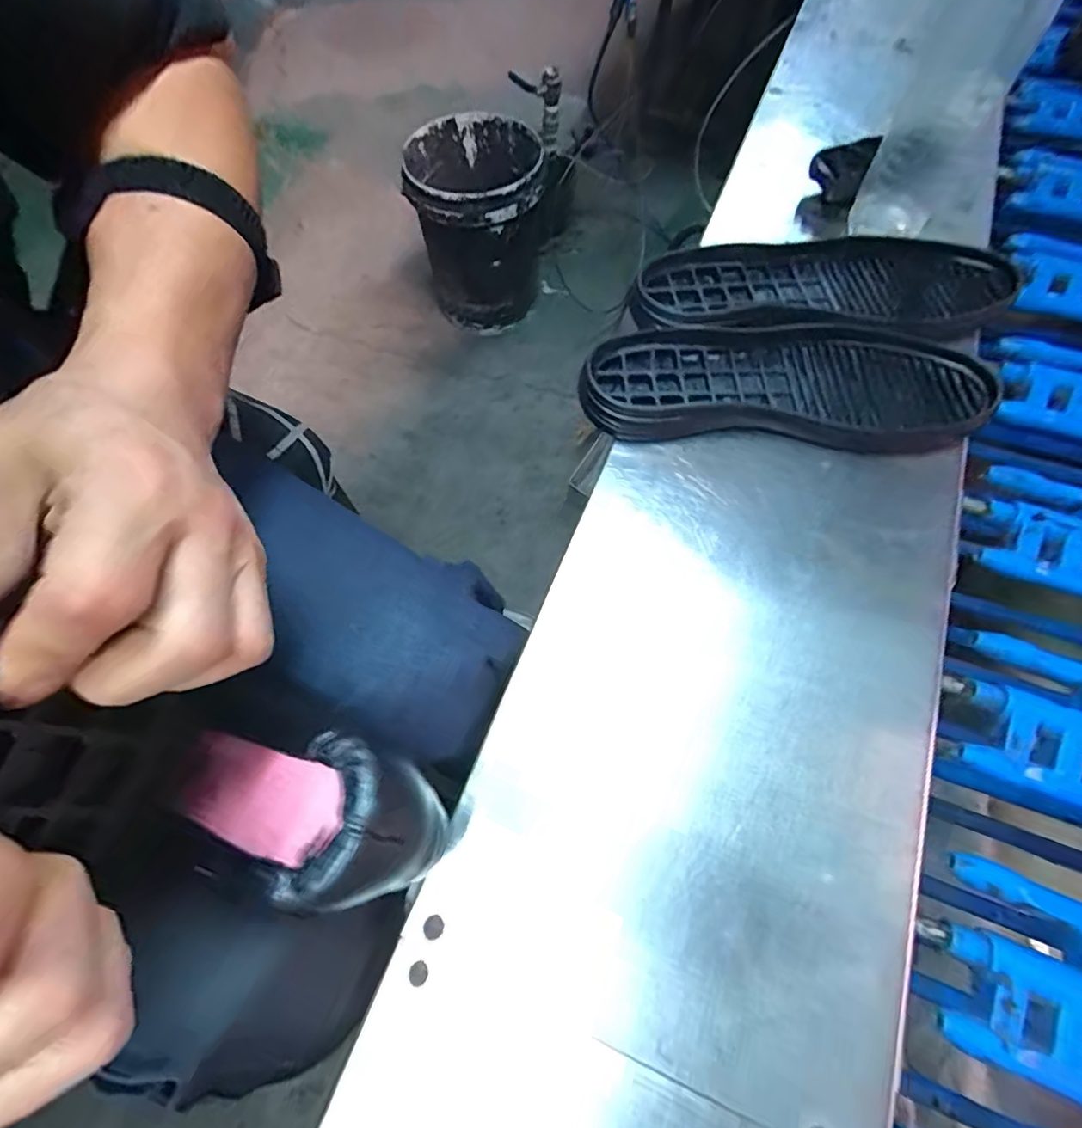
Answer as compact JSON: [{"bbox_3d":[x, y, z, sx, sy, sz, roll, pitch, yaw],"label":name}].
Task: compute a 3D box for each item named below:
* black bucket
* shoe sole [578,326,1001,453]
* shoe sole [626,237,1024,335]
[{"bbox_3d":[-0.133,-0.817,1.318,0.315,0.348,0.350,-2,64,2],"label":"black bucket"},{"bbox_3d":[0.172,-0.130,0.387,0.274,0.027,0.099,4,64,5],"label":"shoe sole"},{"bbox_3d":[0.217,-0.220,0.423,0.281,0.027,0.112,2,64,4],"label":"shoe sole"}]

